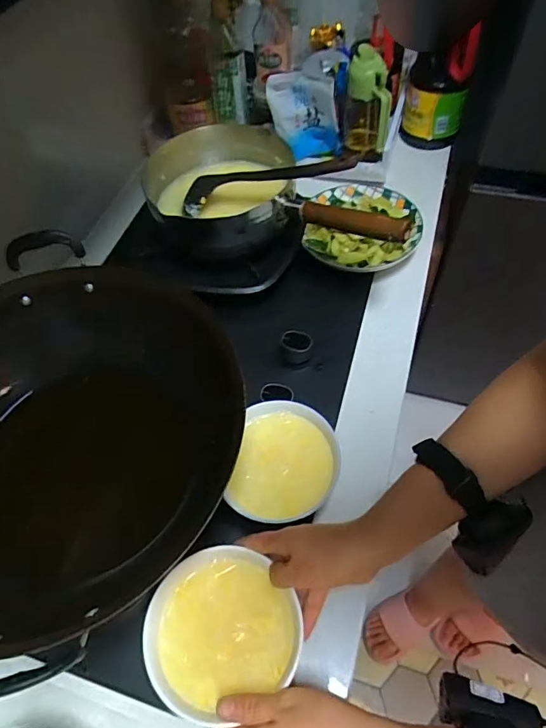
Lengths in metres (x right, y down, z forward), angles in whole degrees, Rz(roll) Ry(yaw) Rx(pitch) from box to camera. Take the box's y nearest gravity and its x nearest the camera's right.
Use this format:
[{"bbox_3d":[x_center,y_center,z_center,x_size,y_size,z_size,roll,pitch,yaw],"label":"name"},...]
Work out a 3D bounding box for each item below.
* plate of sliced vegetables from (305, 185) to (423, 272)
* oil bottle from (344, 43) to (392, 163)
[{"bbox_3d":[0.149,-0.226,0.776,0.182,0.029,0.201,7,58,9],"label":"plate of sliced vegetables"},{"bbox_3d":[0.166,-0.445,0.830,0.072,0.189,0.082,2,57,6],"label":"oil bottle"}]

